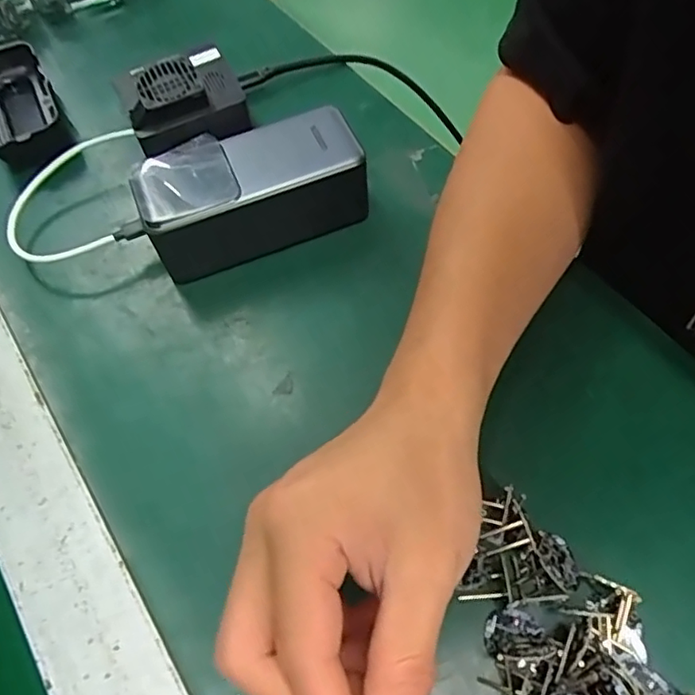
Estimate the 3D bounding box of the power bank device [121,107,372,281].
[{"bbox_3d":[-0.056,-0.091,0.357,0.126,0.059,0.049,-21,61,-9],"label":"power bank device"}]

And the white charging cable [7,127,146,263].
[{"bbox_3d":[-0.173,-0.092,0.379,0.084,0.029,0.091,-14,60,-5],"label":"white charging cable"}]

